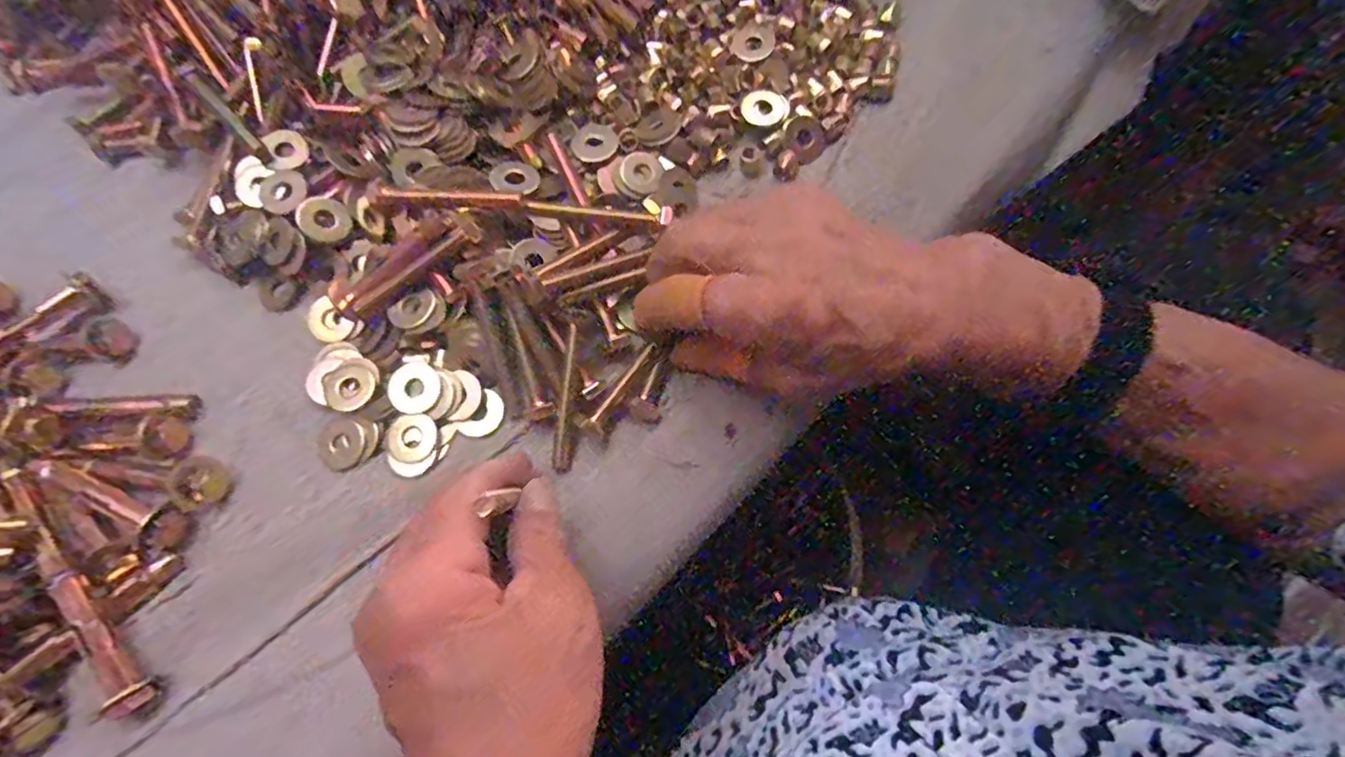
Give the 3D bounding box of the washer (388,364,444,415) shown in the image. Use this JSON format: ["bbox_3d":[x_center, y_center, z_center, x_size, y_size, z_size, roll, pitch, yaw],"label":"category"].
[{"bbox_3d":[-0.108,0.004,0.259,0.021,0.004,0.021,-1,73,2],"label":"washer"}]

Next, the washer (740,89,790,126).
[{"bbox_3d":[0.044,-0.129,0.295,0.022,0.004,0.020,-1,73,2],"label":"washer"}]

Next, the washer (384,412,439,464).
[{"bbox_3d":[-0.108,0.025,0.257,0.021,0.004,0.020,1,84,-6],"label":"washer"}]

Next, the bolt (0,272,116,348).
[{"bbox_3d":[-0.277,-0.023,0.267,0.015,0.021,0.062,42,66,13],"label":"bolt"}]

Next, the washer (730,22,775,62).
[{"bbox_3d":[0.040,-0.166,0.307,0.023,0.004,0.021,-3,73,11],"label":"washer"}]

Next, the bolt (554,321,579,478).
[{"bbox_3d":[-0.042,0.009,0.252,0.007,0.005,0.060,6,92,4],"label":"bolt"}]

